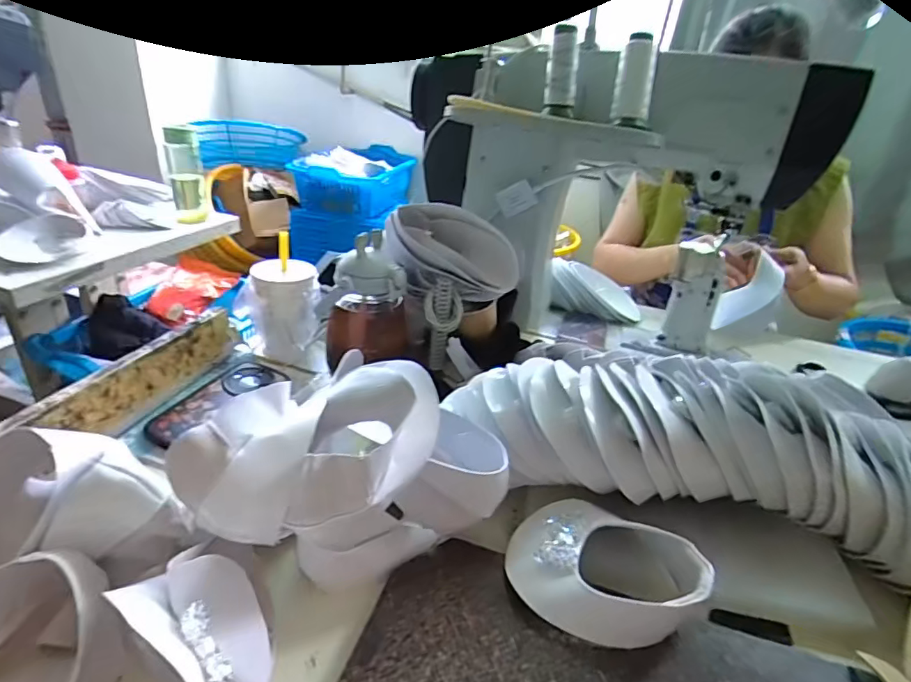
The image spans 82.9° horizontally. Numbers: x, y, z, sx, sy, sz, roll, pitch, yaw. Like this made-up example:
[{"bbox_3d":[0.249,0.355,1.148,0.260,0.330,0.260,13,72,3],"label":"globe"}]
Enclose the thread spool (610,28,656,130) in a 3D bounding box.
[{"bbox_3d":[0.222,-0.321,0.641,0.041,0.098,0.043,1,29,-10],"label":"thread spool"}]

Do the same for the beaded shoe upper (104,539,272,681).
[{"bbox_3d":[-0.163,0.202,0.355,0.098,0.102,0.086,25,35,34],"label":"beaded shoe upper"}]

